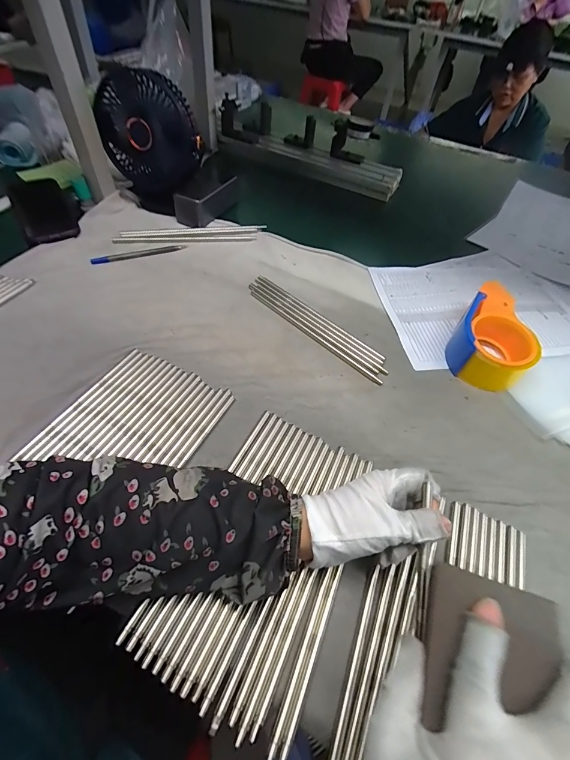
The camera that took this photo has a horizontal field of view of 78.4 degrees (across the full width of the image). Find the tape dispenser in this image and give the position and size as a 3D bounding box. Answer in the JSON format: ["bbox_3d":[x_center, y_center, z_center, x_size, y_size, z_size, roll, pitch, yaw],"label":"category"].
[{"bbox_3d":[0.267,-0.053,0.445,0.093,0.062,0.128,30,55,18],"label":"tape dispenser"}]

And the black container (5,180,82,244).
[{"bbox_3d":[-0.425,-0.300,0.613,0.087,0.022,0.201,-26,58,-24],"label":"black container"}]

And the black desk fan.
[{"bbox_3d":[-0.214,-0.371,0.560,0.137,0.179,0.122,-14,54,-16],"label":"black desk fan"}]

